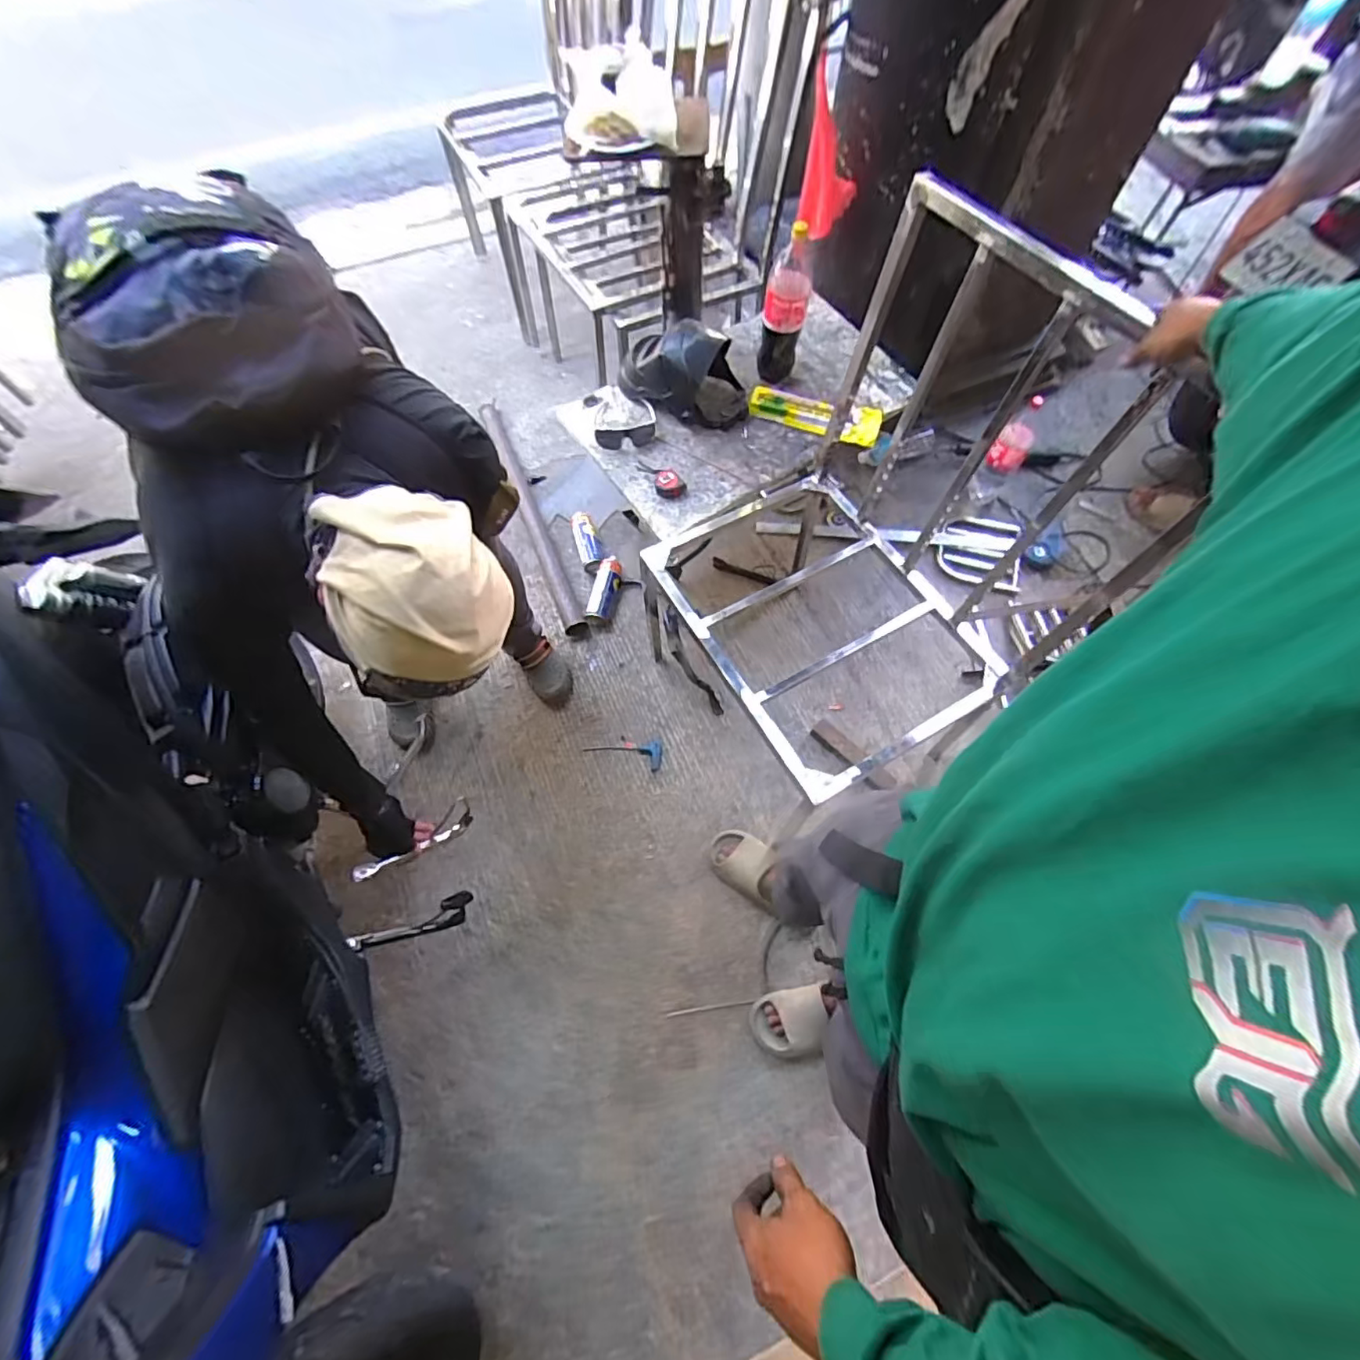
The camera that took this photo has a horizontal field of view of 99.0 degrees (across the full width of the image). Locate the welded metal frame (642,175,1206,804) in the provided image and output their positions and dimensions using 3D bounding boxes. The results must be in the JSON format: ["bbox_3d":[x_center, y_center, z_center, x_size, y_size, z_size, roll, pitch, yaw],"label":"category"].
[{"bbox_3d":[0.312,-0.279,0.959,0.592,0.584,0.673,-30,66,-13],"label":"welded metal frame"}]

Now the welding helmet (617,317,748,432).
[{"bbox_3d":[0.004,-0.720,1.362,0.299,0.172,0.194,3,65,2],"label":"welding helmet"}]

